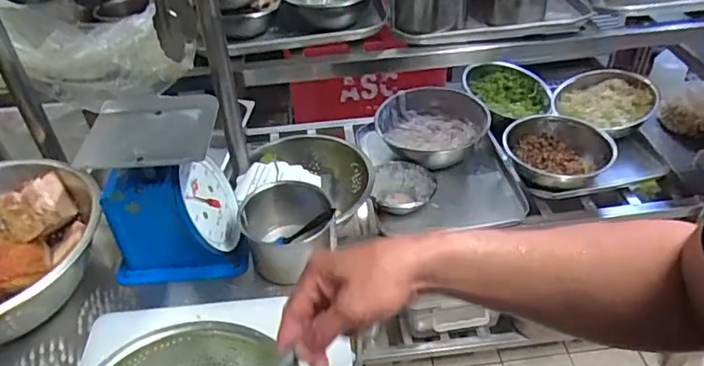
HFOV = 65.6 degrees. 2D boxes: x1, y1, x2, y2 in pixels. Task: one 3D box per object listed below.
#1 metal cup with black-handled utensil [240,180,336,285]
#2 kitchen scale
[{"bbox_3d":[-0.094,0.073,0.815,0.126,0.090,0.133,-2,41,2],"label":"metal cup with black-handled utensil"},{"bbox_3d":[-0.262,0.013,0.805,0.177,0.226,0.146,-1,41,2],"label":"kitchen scale"}]

